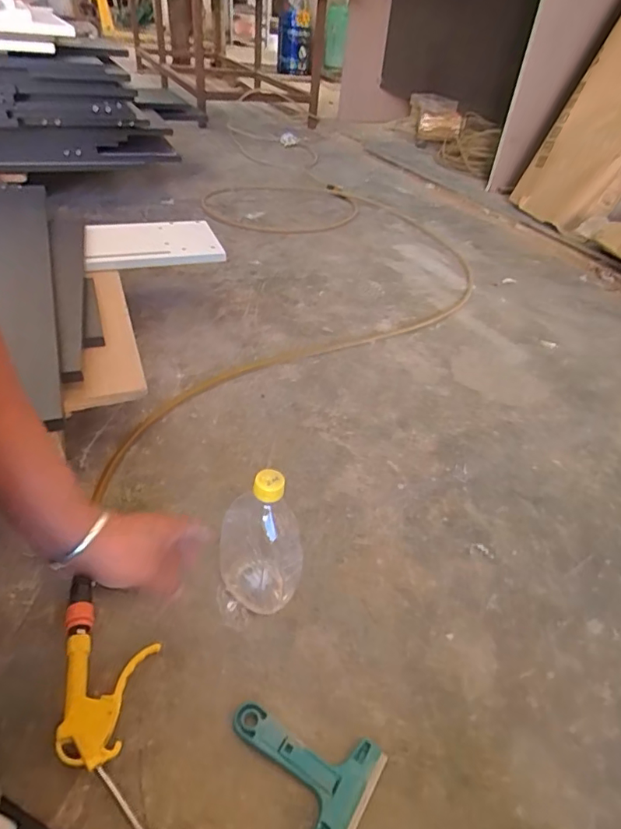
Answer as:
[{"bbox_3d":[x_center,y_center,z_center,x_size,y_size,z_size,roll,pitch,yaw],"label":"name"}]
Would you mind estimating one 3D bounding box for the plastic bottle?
[{"bbox_3d":[-0.057,0.152,0.539,0.093,0.180,0.075,1,41,-7],"label":"plastic bottle"}]

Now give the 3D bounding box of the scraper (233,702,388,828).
[{"bbox_3d":[-0.012,0.326,0.462,0.141,0.013,0.098,27,45,21],"label":"scraper"}]

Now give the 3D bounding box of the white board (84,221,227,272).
[{"bbox_3d":[-0.335,-0.360,1.028,0.259,0.028,0.187,-12,43,-20],"label":"white board"}]

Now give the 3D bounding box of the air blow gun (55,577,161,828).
[{"bbox_3d":[-0.197,0.281,0.483,0.092,0.029,0.269,-13,45,-22],"label":"air blow gun"}]

